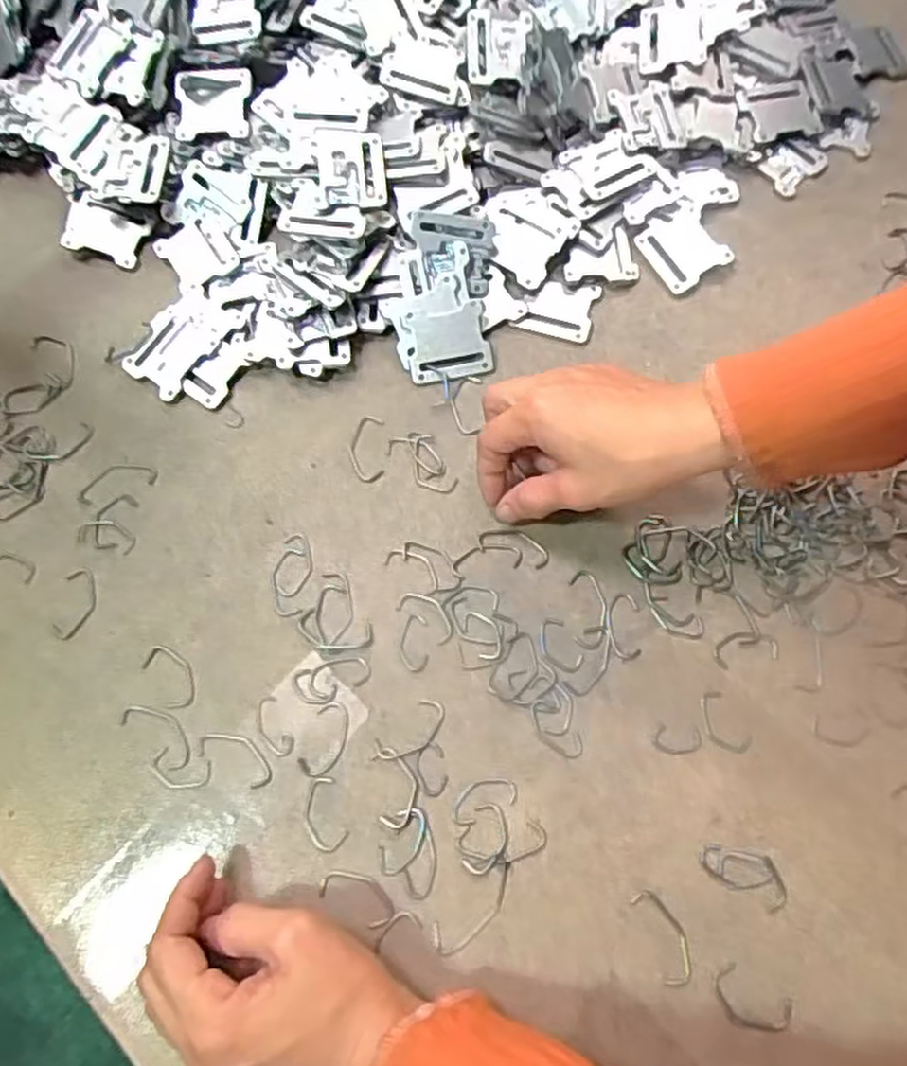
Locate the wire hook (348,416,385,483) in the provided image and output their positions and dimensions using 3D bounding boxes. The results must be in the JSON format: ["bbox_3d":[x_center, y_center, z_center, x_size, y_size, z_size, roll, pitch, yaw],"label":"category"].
[{"bbox_3d":[-0.050,-0.049,0.424,0.020,0.004,0.042,-3,69,1],"label":"wire hook"}]

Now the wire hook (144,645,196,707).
[{"bbox_3d":[-0.148,0.074,0.382,0.020,0.004,0.037,-36,73,-11],"label":"wire hook"}]

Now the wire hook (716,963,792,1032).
[{"bbox_3d":[0.130,0.206,0.320,0.032,0.004,0.021,30,73,12],"label":"wire hook"}]

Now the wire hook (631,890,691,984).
[{"bbox_3d":[0.096,0.182,0.331,0.017,0.004,0.039,-19,70,-5],"label":"wire hook"}]

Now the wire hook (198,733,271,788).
[{"bbox_3d":[-0.110,0.112,0.368,0.043,0.004,0.018,26,73,11],"label":"wire hook"}]

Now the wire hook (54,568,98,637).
[{"bbox_3d":[-0.202,0.038,0.393,0.019,0.004,0.038,5,70,3],"label":"wire hook"}]

